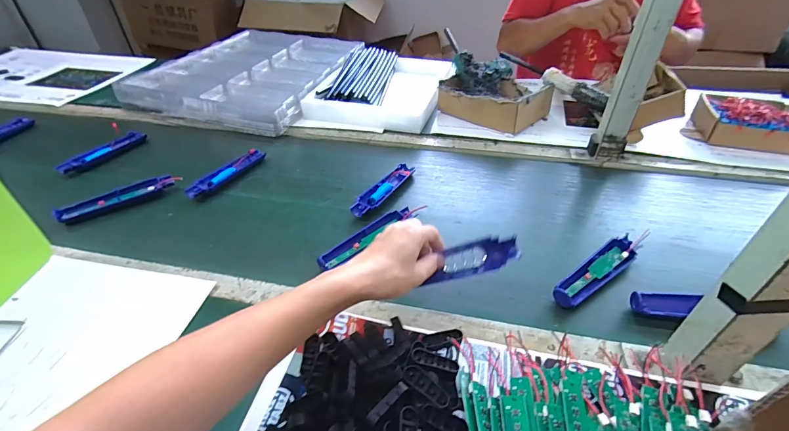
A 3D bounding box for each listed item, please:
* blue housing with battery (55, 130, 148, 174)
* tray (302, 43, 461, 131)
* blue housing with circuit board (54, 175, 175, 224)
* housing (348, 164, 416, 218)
[{"bbox_3d":[-0.597,-0.132,0.767,0.017,0.025,0.171,21,45,23],"label":"blue housing with battery"},{"bbox_3d":[-0.022,-0.341,0.969,0.305,0.065,0.426,12,42,14],"label":"tray"},{"bbox_3d":[-0.477,-0.030,0.645,0.172,0.019,0.033,-21,45,-22],"label":"blue housing with circuit board"},{"bbox_3d":[-0.019,-0.047,0.659,0.034,0.021,0.171,21,45,23],"label":"housing"}]

